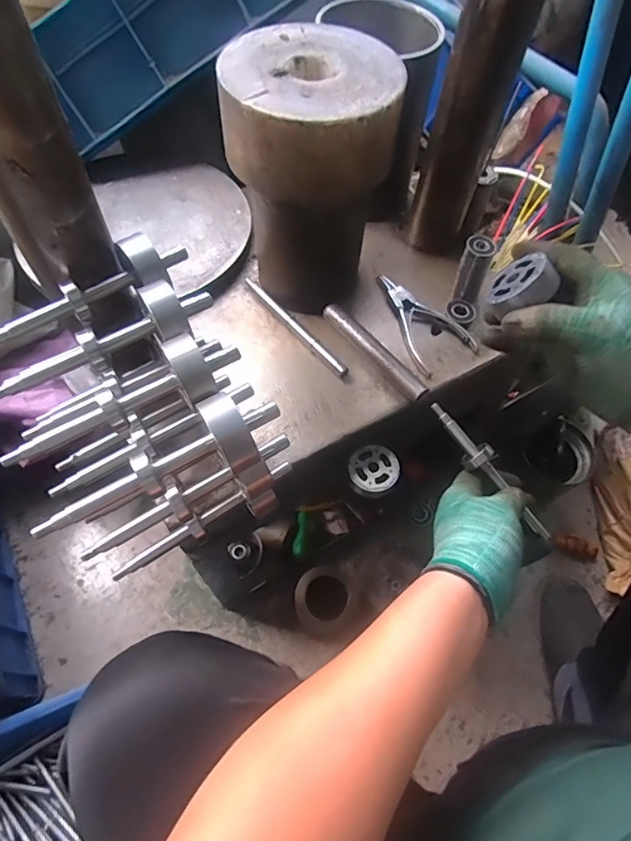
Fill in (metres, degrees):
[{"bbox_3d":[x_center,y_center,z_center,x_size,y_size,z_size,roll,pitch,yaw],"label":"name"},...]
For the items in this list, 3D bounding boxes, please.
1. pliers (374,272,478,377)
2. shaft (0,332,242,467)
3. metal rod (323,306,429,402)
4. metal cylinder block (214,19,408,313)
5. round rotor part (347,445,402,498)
[{"bbox_3d":[0.114,-0.115,0.538,0.071,0.015,0.136,-25,65,-16],"label":"pliers"},{"bbox_3d":[-0.121,-0.010,0.316,0.157,0.036,0.040,-30,66,-18],"label":"shaft"},{"bbox_3d":[0.058,-0.071,0.507,0.019,0.020,0.140,-35,68,-20],"label":"metal rod"},{"bbox_3d":[-0.005,-0.223,0.469,0.140,0.209,0.139,2,61,-2],"label":"metal cylinder block"},{"bbox_3d":[0.061,0.051,0.501,0.051,0.010,0.052,-12,62,-10],"label":"round rotor part"}]

